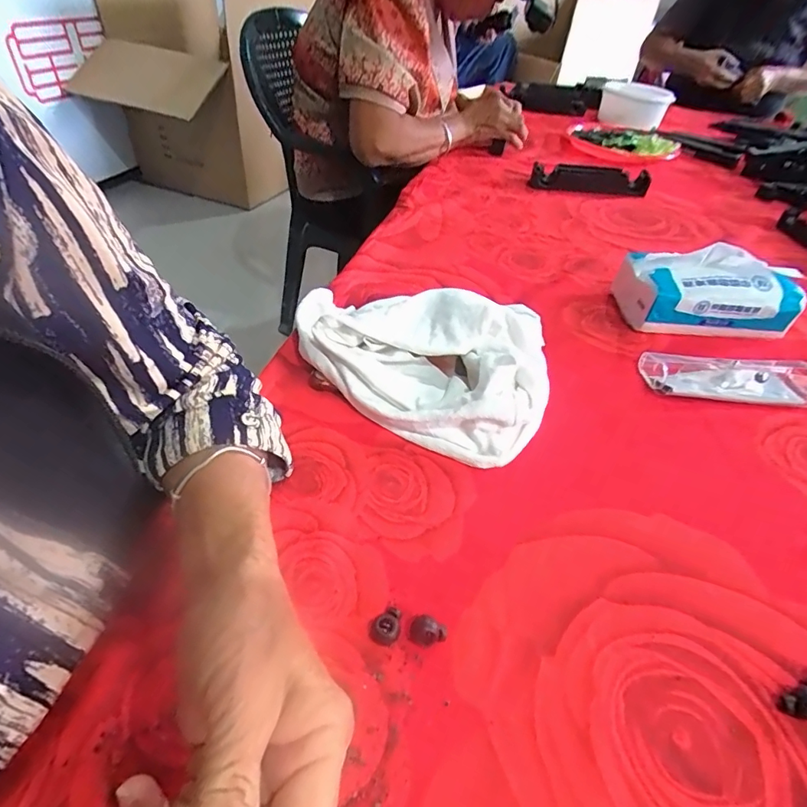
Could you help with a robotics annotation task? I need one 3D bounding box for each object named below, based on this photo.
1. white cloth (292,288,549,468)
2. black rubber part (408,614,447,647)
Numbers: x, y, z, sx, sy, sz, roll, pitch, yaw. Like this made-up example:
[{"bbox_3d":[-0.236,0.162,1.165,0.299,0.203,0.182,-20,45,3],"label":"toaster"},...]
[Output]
[{"bbox_3d":[0.019,-0.051,0.420,0.230,0.062,0.162,27,45,23],"label":"white cloth"},{"bbox_3d":[0.013,0.126,0.263,0.020,0.013,0.012,16,44,13],"label":"black rubber part"}]

